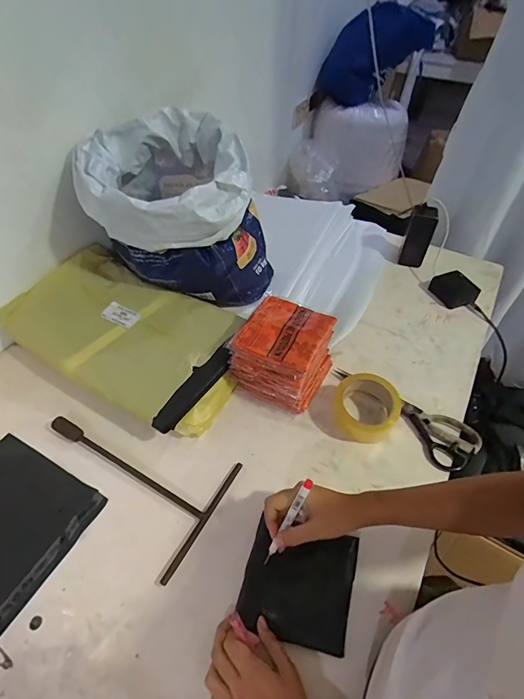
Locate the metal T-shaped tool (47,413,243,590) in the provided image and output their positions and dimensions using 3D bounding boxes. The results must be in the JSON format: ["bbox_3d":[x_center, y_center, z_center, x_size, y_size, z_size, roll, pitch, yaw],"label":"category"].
[{"bbox_3d":[-0.202,0.175,0.563,0.295,0.012,0.173,25,55,18],"label":"metal T-shaped tool"}]

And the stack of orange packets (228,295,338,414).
[{"bbox_3d":[0.038,0.007,0.641,0.139,0.121,0.134,22,53,17],"label":"stack of orange packets"}]

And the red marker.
[{"bbox_3d":[0.029,0.213,0.456,0.010,0.135,0.013,32,18,23],"label":"red marker"}]

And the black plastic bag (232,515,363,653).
[{"bbox_3d":[0.046,0.290,0.468,0.134,0.018,0.120,9,52,7],"label":"black plastic bag"}]

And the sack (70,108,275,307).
[{"bbox_3d":[-0.164,-0.272,0.739,0.316,0.251,0.315,-15,52,-13],"label":"sack"}]

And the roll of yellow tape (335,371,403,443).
[{"bbox_3d":[0.164,0.097,0.600,0.098,0.062,0.106,0,50,0],"label":"roll of yellow tape"}]

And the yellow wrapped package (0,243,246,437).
[{"bbox_3d":[-0.239,-0.033,0.695,0.430,0.082,0.259,25,54,19],"label":"yellow wrapped package"}]

